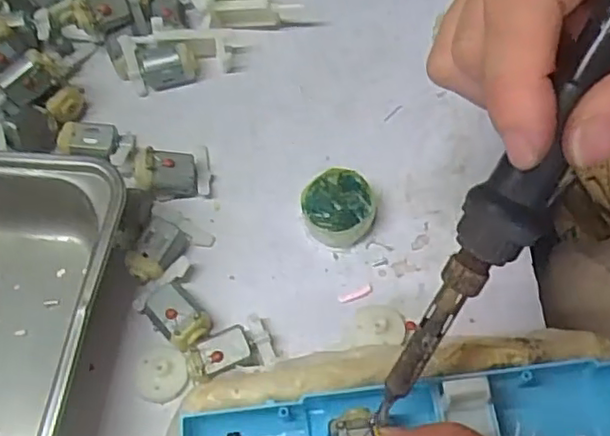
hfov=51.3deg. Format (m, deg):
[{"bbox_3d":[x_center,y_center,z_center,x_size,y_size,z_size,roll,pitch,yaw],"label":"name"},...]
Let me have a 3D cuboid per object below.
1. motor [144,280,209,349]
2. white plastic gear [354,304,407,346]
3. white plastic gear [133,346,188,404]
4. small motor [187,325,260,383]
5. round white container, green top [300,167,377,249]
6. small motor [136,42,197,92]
[{"bbox_3d":[-0.056,0.042,0.276,0.031,0.014,0.020,38,71,20],"label":"motor"},{"bbox_3d":[0.032,0.046,0.272,0.021,0.006,0.019,0,63,4],"label":"white plastic gear"},{"bbox_3d":[-0.061,0.067,0.269,0.023,0.007,0.022,5,63,6],"label":"white plastic gear"},{"bbox_3d":[-0.035,0.058,0.267,0.028,0.015,0.018,-17,63,-6],"label":"small motor"},{"bbox_3d":[0.015,-0.005,0.294,0.032,0.017,0.032,-1,62,3],"label":"round white container, green top"},{"bbox_3d":[-0.073,-0.083,0.339,0.028,0.020,0.020,-12,63,-3],"label":"small motor"}]

